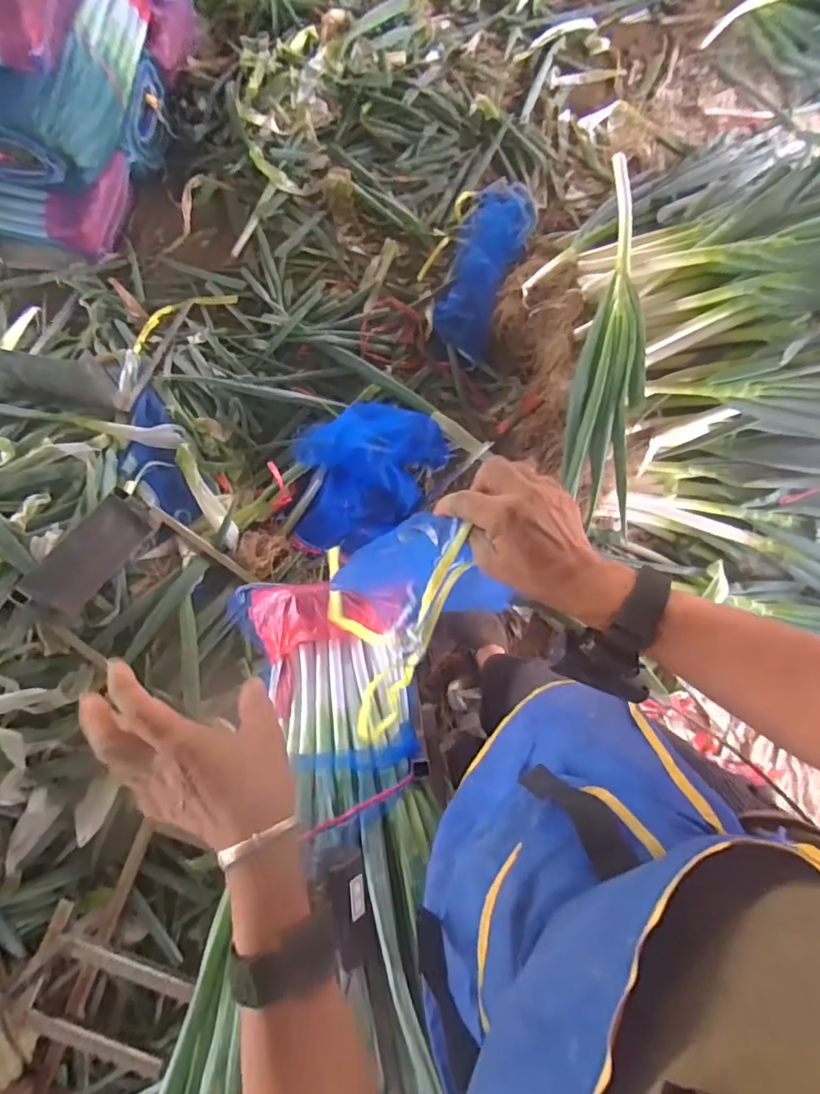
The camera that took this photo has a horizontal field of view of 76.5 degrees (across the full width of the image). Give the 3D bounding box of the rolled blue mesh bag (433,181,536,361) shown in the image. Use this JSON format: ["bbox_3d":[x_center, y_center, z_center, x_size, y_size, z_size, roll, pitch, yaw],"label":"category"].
[{"bbox_3d":[0.193,-0.736,1.308,0.164,0.085,0.519,18,80,4],"label":"rolled blue mesh bag"}]

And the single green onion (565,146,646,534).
[{"bbox_3d":[0.420,-0.416,1.090,0.154,0.132,0.759,4,97,1],"label":"single green onion"}]

